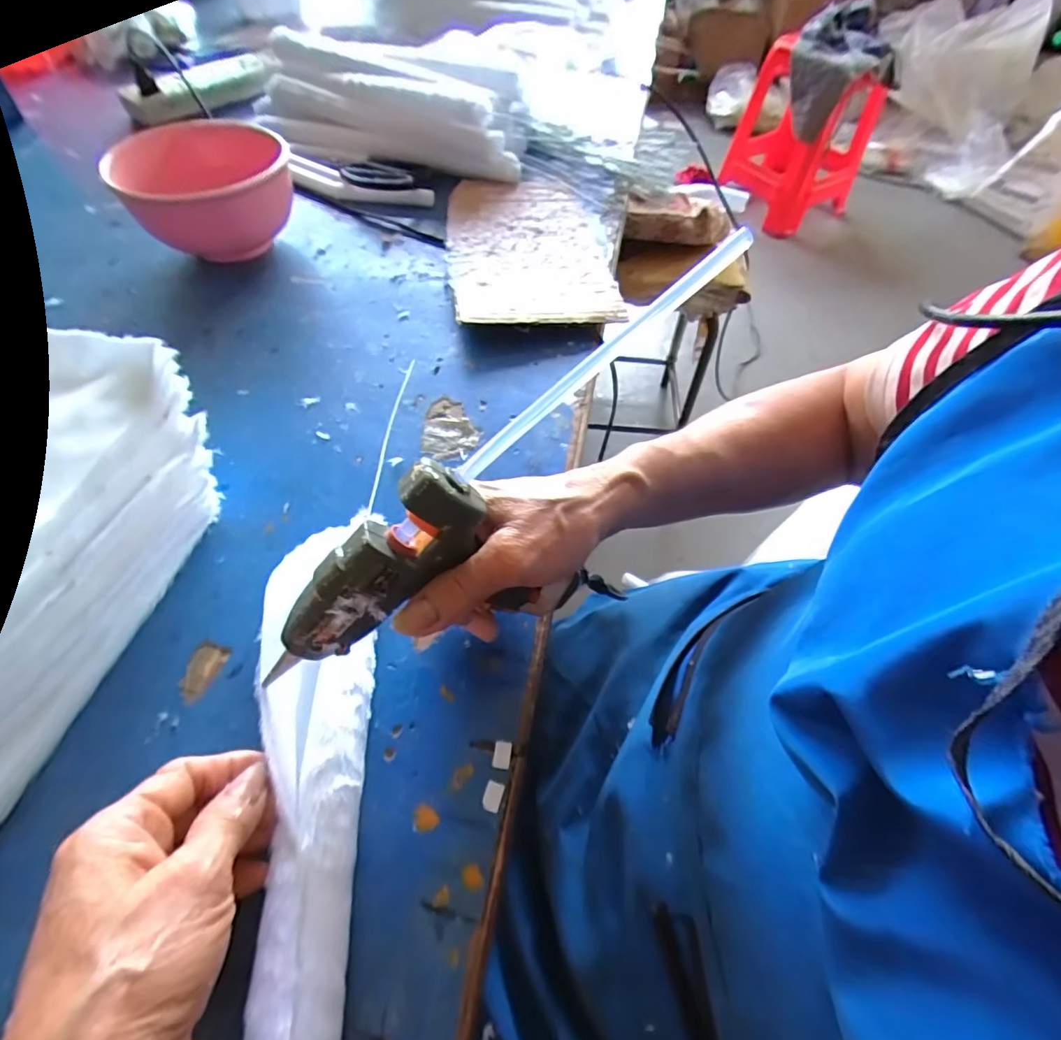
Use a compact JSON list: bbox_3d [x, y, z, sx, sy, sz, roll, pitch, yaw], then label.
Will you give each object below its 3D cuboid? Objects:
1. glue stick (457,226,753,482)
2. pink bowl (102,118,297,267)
[{"bbox_3d":[0.028,-0.064,0.207,0.146,0.010,0.007,-38,61,7],"label":"glue stick"},{"bbox_3d":[-0.289,-0.294,0.476,0.133,0.089,0.129,-13,57,-10],"label":"pink bowl"}]

